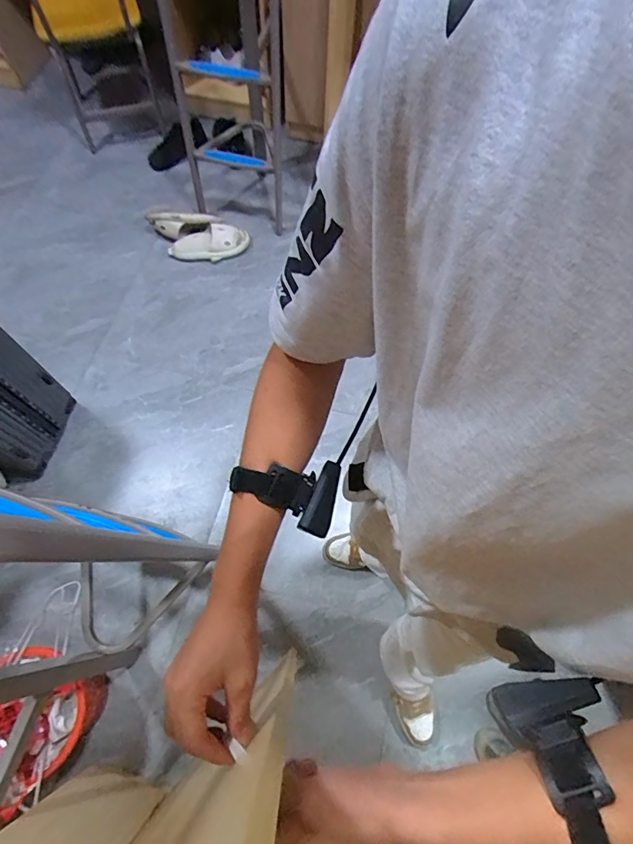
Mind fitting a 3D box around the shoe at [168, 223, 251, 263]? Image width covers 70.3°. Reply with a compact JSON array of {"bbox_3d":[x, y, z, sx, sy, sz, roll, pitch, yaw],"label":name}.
[{"bbox_3d":[-0.368,-0.614,1.554,0.277,0.076,0.095,-18,69,-10],"label":"shoe"}]

